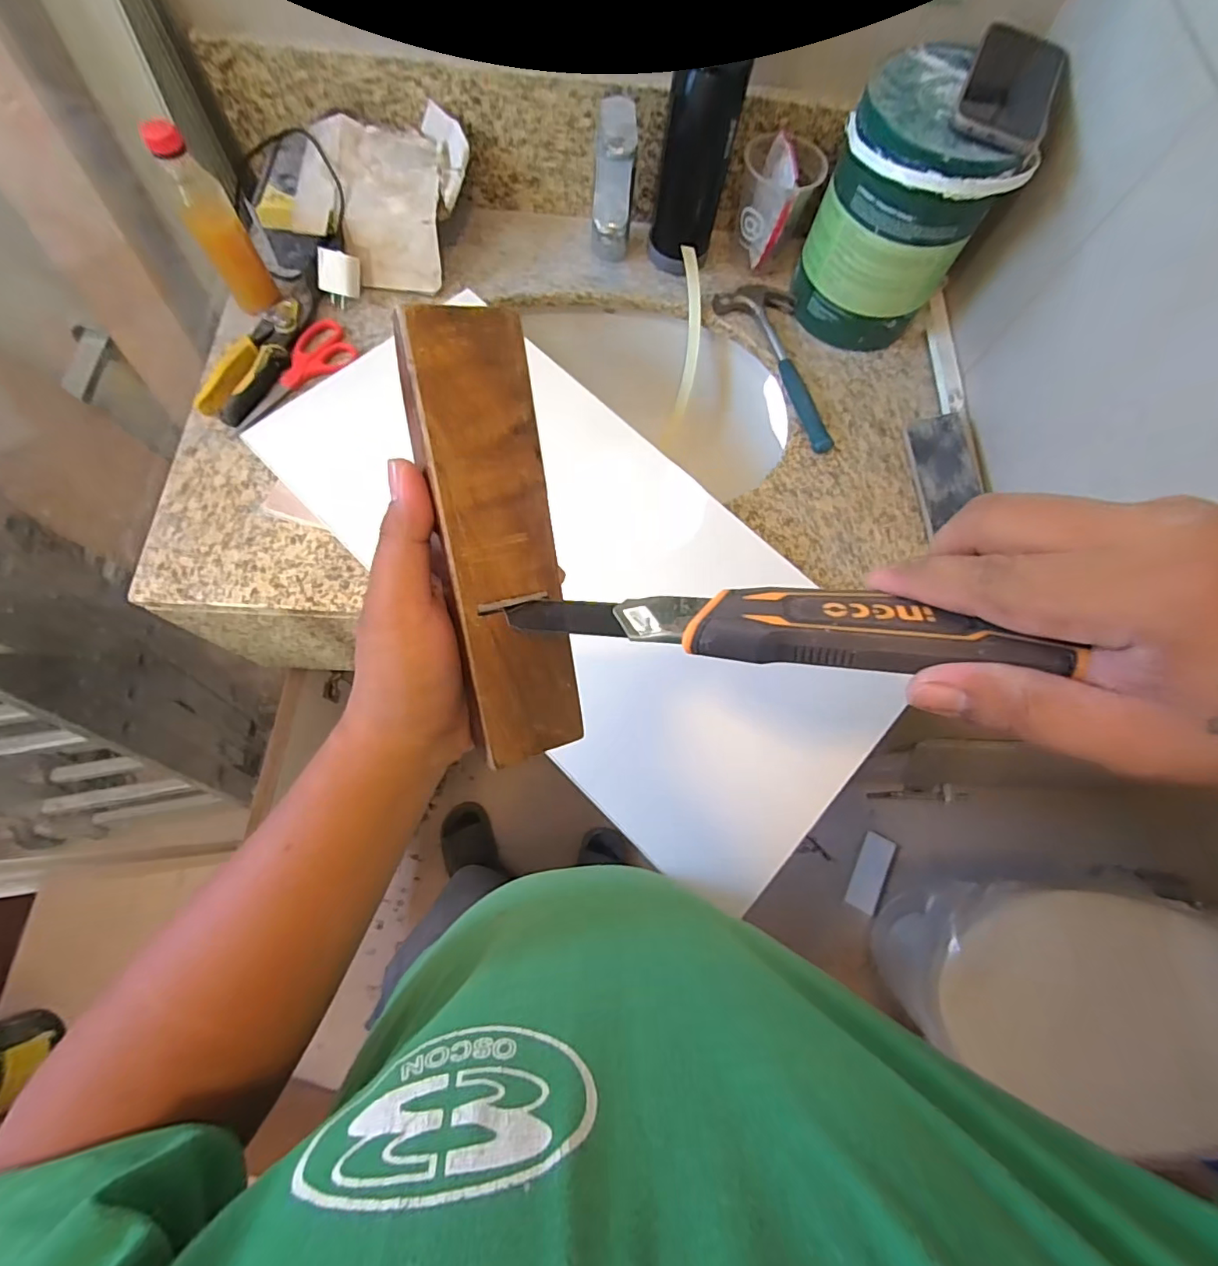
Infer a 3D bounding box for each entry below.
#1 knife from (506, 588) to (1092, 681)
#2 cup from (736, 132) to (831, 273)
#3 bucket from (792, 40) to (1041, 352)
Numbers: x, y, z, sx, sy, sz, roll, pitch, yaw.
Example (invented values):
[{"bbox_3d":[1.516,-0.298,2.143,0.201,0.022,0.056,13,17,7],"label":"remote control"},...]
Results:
[{"bbox_3d":[0.059,-0.004,0.209,0.197,0.016,0.033,4,74,15],"label":"knife"},{"bbox_3d":[0.207,-0.538,0.677,0.090,0.119,0.087,1,71,-4],"label":"cup"},{"bbox_3d":[0.317,-0.460,0.611,0.147,0.211,0.171,-37,78,-14],"label":"bucket"}]

